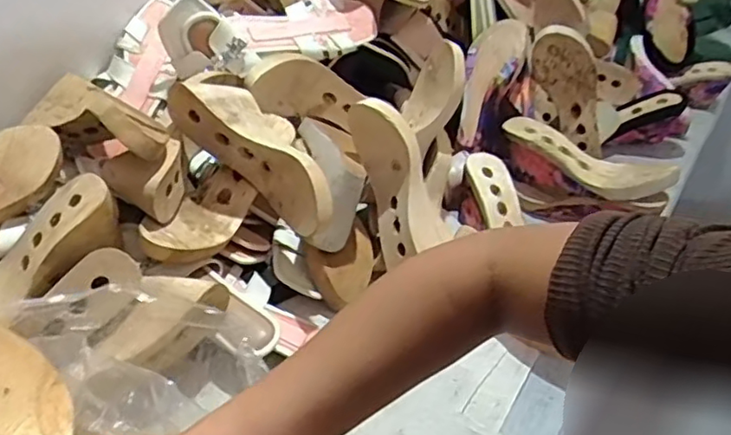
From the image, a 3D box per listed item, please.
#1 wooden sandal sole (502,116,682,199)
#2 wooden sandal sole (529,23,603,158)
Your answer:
[{"bbox_3d":[0.296,-0.089,0.827,0.067,0.044,0.230,-29,54,-33],"label":"wooden sandal sole"},{"bbox_3d":[0.303,-0.185,0.903,0.079,0.208,0.050,-6,28,43],"label":"wooden sandal sole"}]

